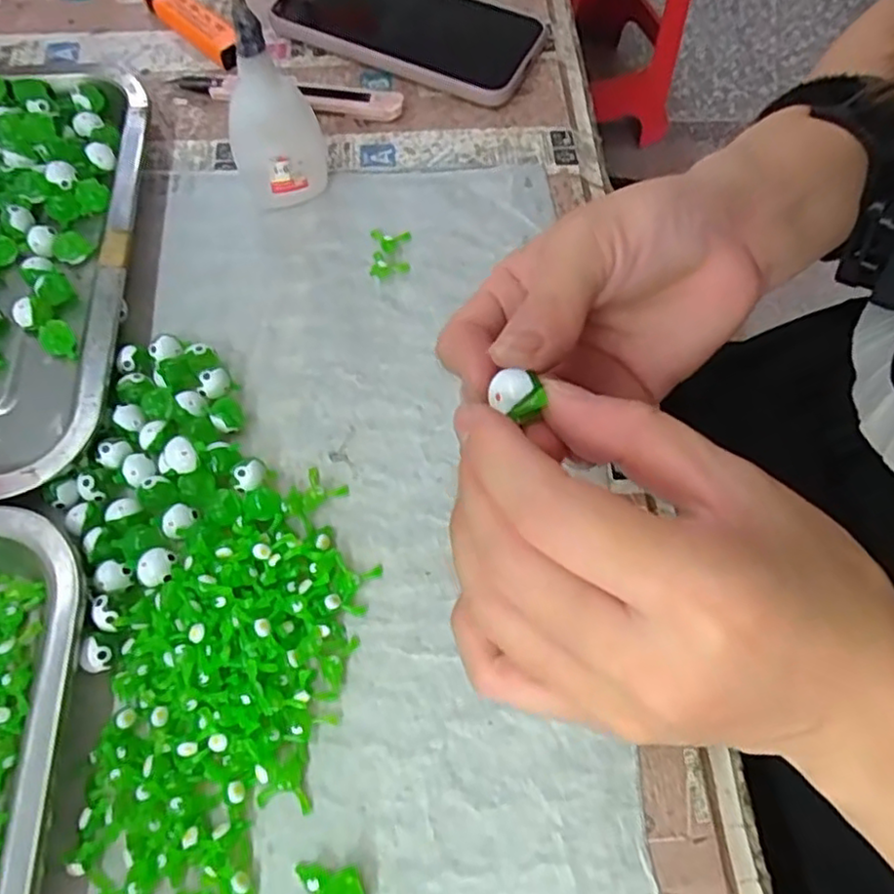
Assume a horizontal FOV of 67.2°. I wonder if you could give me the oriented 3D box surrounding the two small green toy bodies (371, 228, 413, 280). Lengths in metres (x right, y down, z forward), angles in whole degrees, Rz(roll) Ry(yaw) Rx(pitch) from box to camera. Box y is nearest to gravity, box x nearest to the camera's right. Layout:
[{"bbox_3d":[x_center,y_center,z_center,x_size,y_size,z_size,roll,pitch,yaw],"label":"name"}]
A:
[{"bbox_3d":[-0.029,-0.102,0.348,0.020,0.007,0.034,-1,64,-3],"label":"two small green toy bodies"}]

